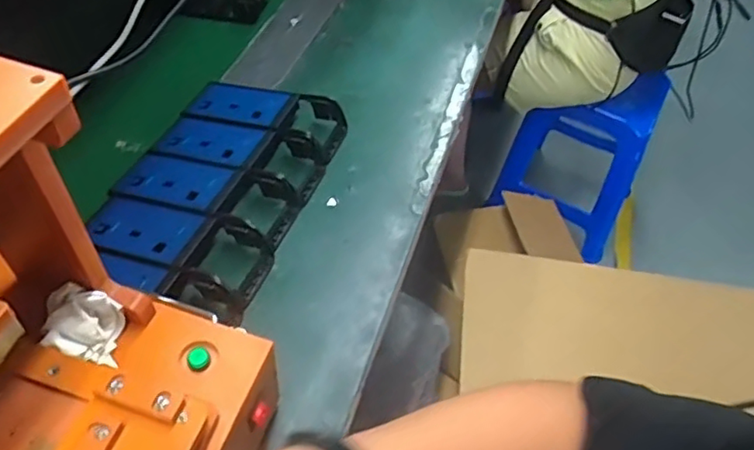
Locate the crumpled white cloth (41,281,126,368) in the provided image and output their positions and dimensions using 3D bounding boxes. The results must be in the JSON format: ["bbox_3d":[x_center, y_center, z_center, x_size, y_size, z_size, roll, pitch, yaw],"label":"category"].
[{"bbox_3d":[-0.224,0.078,0.459,0.053,0.036,0.050,3,51,-1],"label":"crumpled white cloth"}]

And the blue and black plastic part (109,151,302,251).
[{"bbox_3d":[-0.203,-0.035,0.715,0.214,0.046,0.092,18,52,10],"label":"blue and black plastic part"}]

